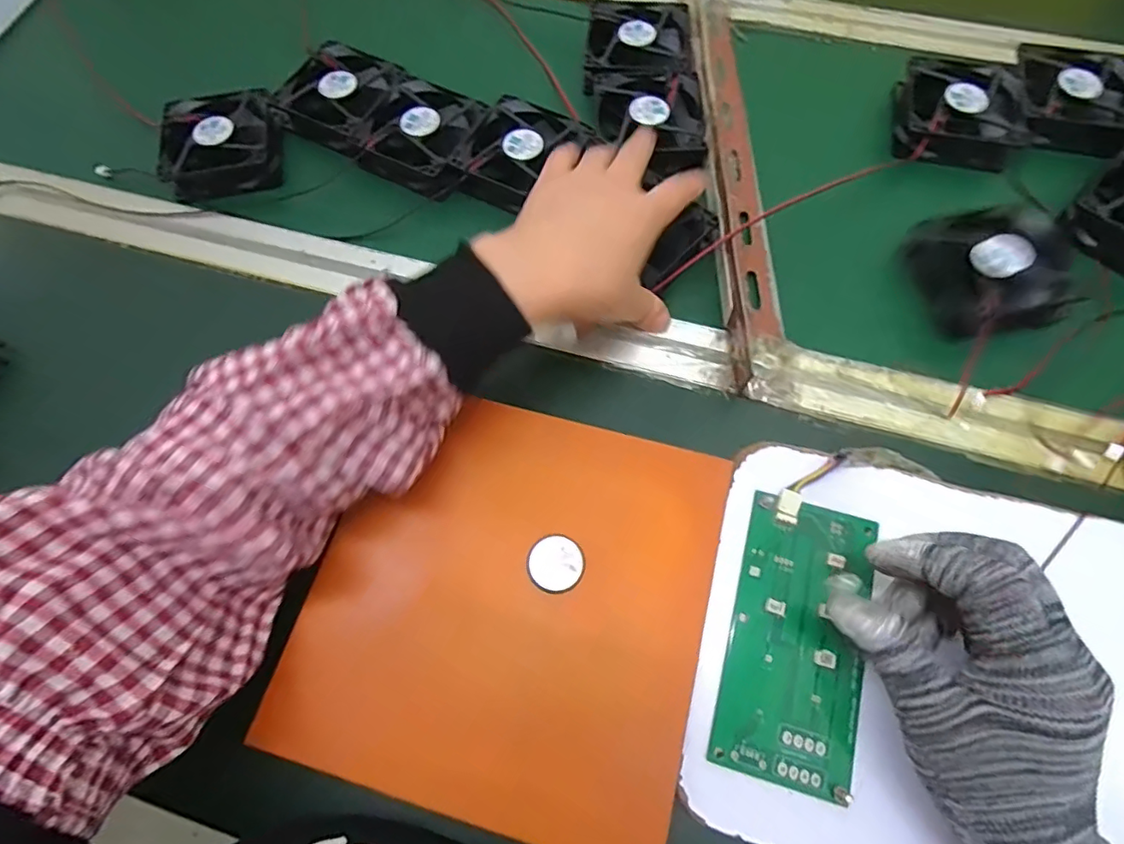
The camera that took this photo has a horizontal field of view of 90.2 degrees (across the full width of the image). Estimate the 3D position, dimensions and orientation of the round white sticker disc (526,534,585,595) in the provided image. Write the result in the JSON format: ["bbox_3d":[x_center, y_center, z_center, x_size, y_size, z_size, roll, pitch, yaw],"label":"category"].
[{"bbox_3d":[-0.003,0.075,0.295,0.029,0.004,0.029,-1,63,2],"label":"round white sticker disc"}]

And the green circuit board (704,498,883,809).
[{"bbox_3d":[0.118,0.106,0.280,0.066,0.006,0.134,12,72,8],"label":"green circuit board"}]

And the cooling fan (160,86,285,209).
[{"bbox_3d":[-0.260,-0.216,0.431,0.085,0.029,0.085,-12,63,-4],"label":"cooling fan"}]

